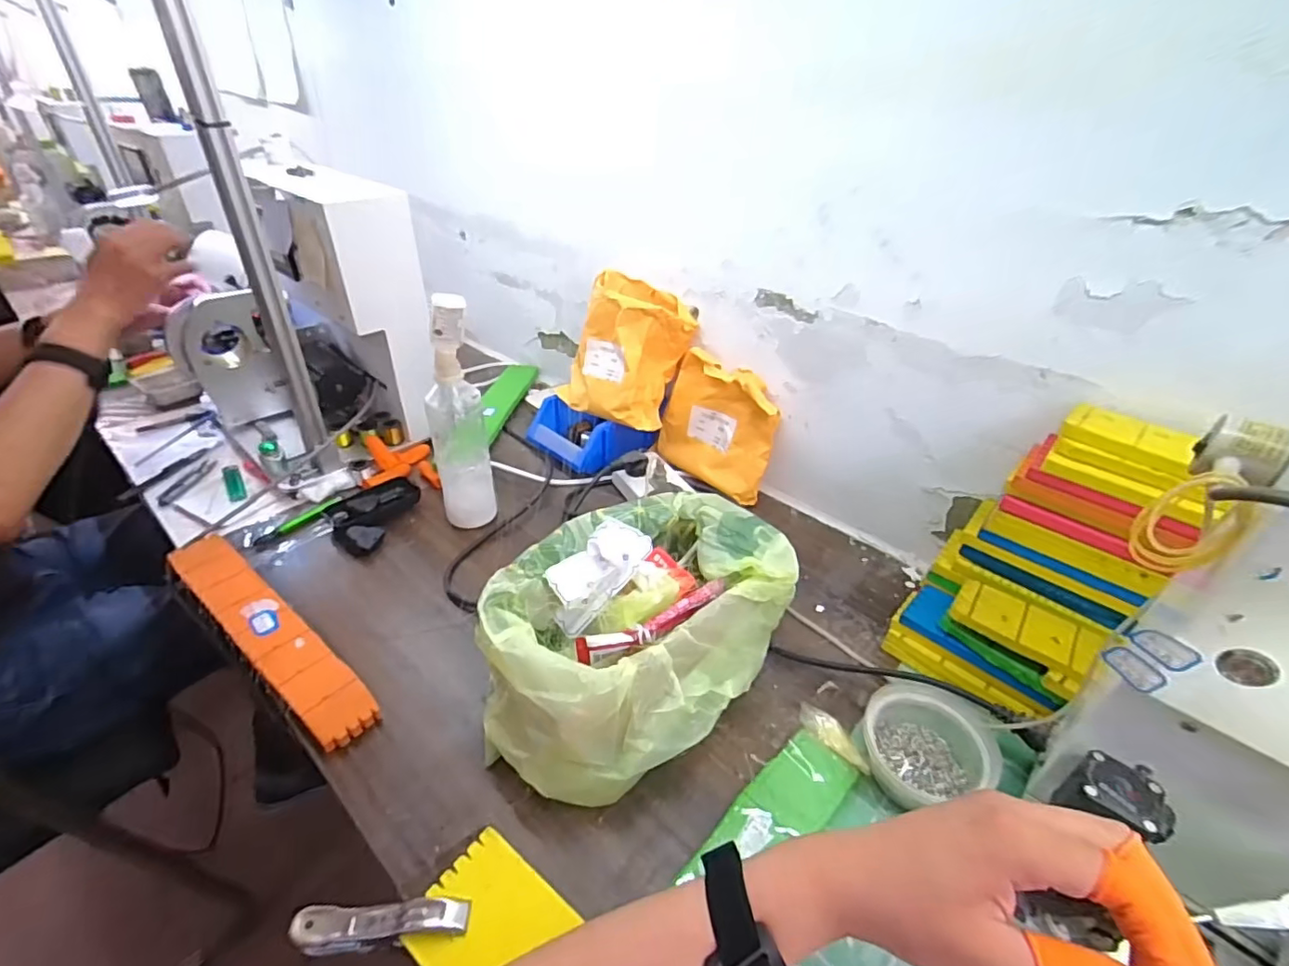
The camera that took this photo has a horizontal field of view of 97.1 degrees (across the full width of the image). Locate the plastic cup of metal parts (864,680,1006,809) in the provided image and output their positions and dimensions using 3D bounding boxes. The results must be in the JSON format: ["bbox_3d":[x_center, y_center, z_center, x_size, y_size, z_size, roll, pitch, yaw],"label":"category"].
[{"bbox_3d":[0.229,0.216,0.468,0.105,0.049,0.091,-5,36,-10],"label":"plastic cup of metal parts"}]

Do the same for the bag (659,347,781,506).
[{"bbox_3d":[0.097,-0.081,0.777,0.059,0.156,0.168,-26,44,-33],"label":"bag"}]

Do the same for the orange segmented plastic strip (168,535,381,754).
[{"bbox_3d":[-0.380,0.145,0.570,0.345,0.020,0.054,25,42,29],"label":"orange segmented plastic strip"}]

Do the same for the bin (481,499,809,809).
[{"bbox_3d":[-0.007,0.130,0.518,0.191,0.120,0.288,28,43,32],"label":"bin"}]

